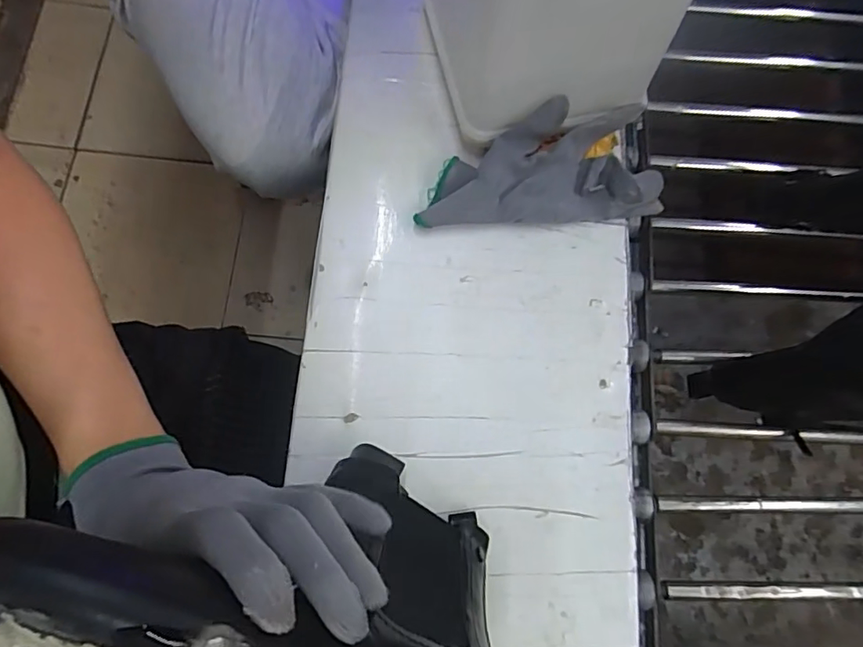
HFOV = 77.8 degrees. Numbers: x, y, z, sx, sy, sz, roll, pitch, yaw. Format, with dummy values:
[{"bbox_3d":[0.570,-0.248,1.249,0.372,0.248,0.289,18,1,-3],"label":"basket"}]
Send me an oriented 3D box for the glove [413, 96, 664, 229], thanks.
[{"bbox_3d":[0.084,-0.111,0.387,0.186,0.050,0.065,-4,75,-5],"label":"glove"}]

